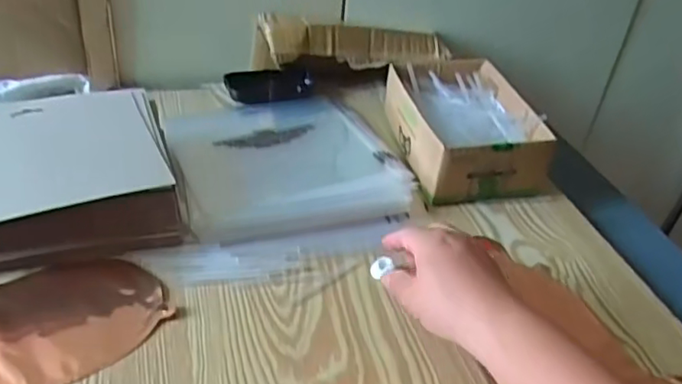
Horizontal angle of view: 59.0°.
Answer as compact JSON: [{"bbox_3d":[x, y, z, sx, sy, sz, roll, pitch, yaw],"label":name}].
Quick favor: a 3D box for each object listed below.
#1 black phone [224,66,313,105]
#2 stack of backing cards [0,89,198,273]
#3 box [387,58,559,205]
[{"bbox_3d":[-0.088,-0.136,0.765,0.115,0.008,0.058,-7,55,-26],"label":"black phone"},{"bbox_3d":[-0.266,-0.019,0.556,0.219,0.067,0.185,-9,39,-18],"label":"stack of backing cards"},{"bbox_3d":[0.140,-0.075,0.686,0.148,0.072,0.205,-2,37,-10],"label":"box"}]

